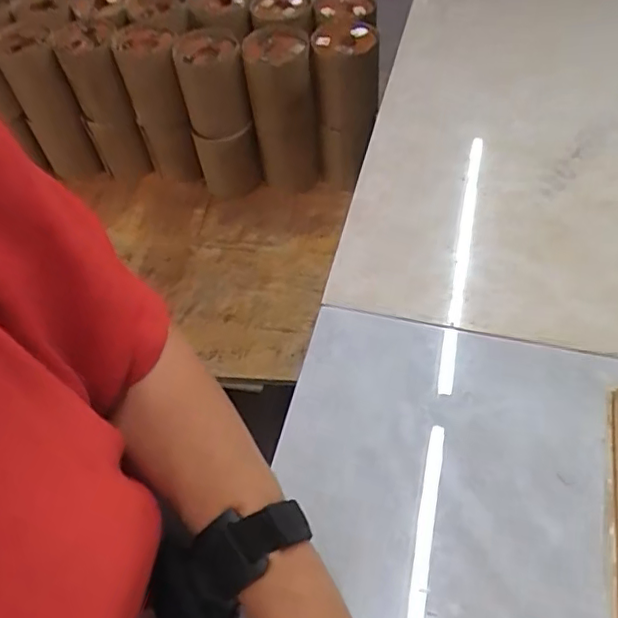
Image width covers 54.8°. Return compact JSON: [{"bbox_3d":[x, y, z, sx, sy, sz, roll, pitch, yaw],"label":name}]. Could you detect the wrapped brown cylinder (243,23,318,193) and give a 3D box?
[{"bbox_3d":[-0.037,-0.274,0.825,0.084,0.201,0.094,-9,56,-1],"label":"wrapped brown cylinder"}]

